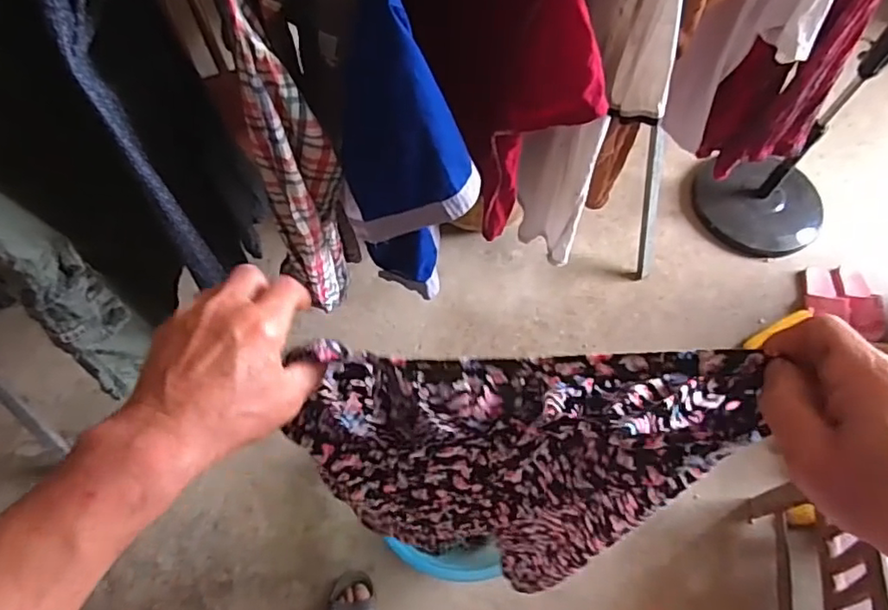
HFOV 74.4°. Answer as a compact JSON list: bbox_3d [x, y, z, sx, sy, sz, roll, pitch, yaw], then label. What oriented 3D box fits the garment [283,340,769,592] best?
[{"bbox_3d":[0.076,0.231,0.653,0.288,0.746,0.061,1,58,9],"label":"garment"}]

